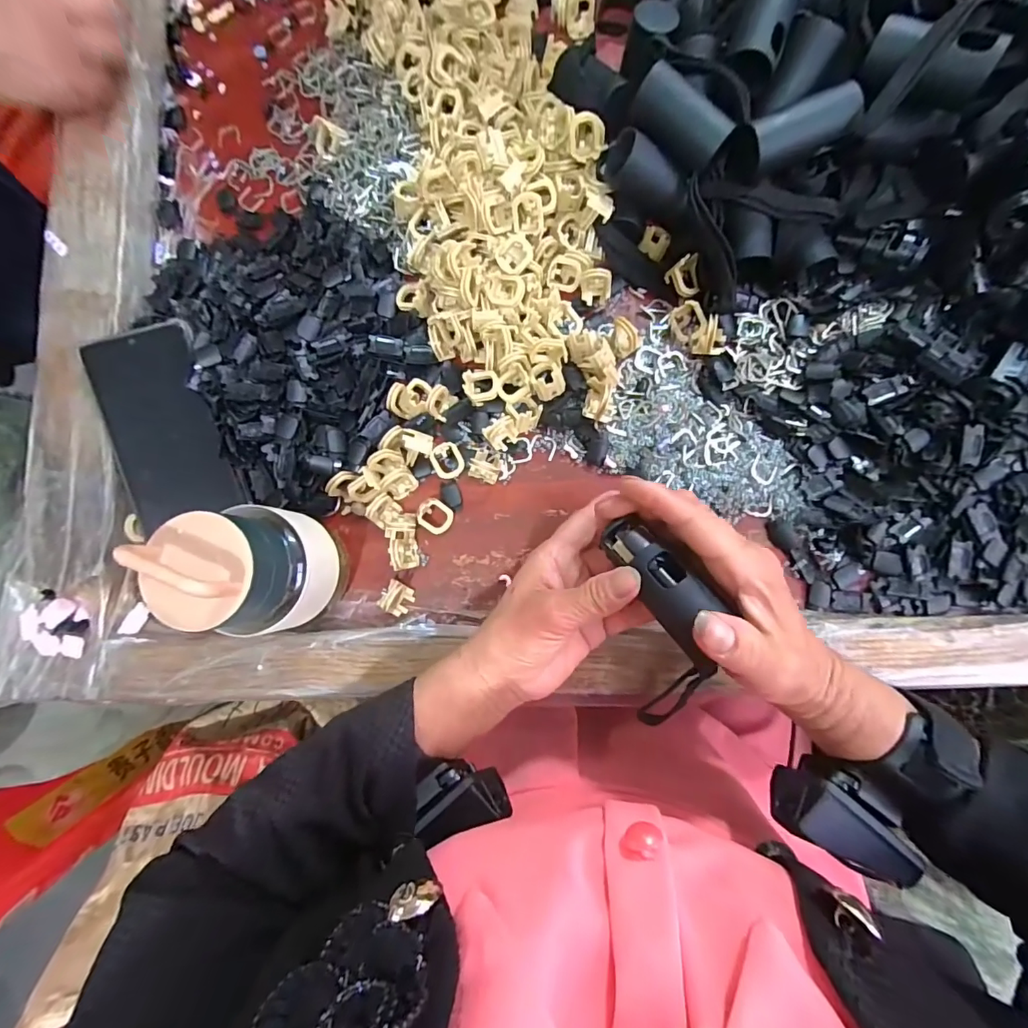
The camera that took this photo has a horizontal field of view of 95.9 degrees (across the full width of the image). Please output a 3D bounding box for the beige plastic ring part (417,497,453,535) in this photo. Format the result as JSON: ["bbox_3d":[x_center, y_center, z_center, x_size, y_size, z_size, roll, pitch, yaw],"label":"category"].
[{"bbox_3d":[-0.057,0.002,0.334,0.026,0.007,0.022,37,88,-17],"label":"beige plastic ring part"}]

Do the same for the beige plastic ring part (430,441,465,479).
[{"bbox_3d":[-0.047,-0.038,0.332,0.021,0.004,0.028,-31,117,-14],"label":"beige plastic ring part"}]

